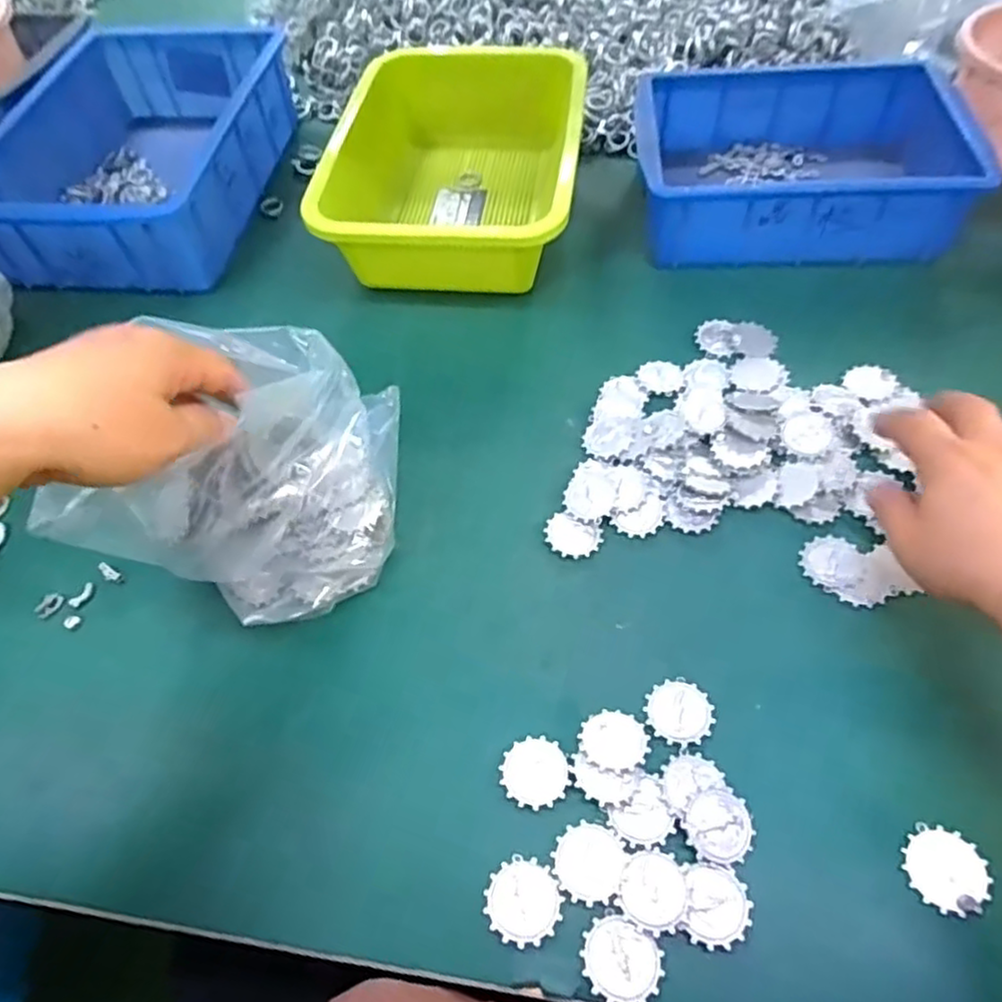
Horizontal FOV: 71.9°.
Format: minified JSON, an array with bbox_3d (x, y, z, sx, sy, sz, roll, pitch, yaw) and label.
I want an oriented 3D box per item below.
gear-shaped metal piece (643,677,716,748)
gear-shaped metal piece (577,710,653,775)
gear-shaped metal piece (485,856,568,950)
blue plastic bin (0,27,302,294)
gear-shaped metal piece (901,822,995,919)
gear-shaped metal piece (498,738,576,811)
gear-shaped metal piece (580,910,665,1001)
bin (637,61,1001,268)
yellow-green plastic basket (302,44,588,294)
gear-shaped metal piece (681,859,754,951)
[{"bbox_3d":[0.091,0.108,0.354,0.034,0.004,0.032,-2,57,3],"label":"gear-shaped metal piece"},{"bbox_3d":[0.056,0.119,0.345,0.031,0.004,0.032,-1,41,0],"label":"gear-shaped metal piece"},{"bbox_3d":[0.010,0.178,0.310,0.032,0.004,0.032,-2,57,3],"label":"gear-shaped metal piece"},{"bbox_3d":[-0.319,-0.312,0.615,0.201,0.067,0.280,4,58,6],"label":"blue plastic bin"},{"bbox_3d":[0.200,0.165,0.310,0.032,0.004,0.032,23,61,17],"label":"gear-shaped metal piece"},{"bbox_3d":[0.017,0.133,0.340,0.032,0.004,0.032,16,60,13],"label":"gear-shaped metal piece"},{"bbox_3d":[0.051,0.196,0.294,0.033,0.004,0.030,24,62,18],"label":"gear-shaped metal piece"},{"bbox_3d":[0.234,-0.272,0.560,0.241,0.069,0.169,1,57,4],"label":"bin"},{"bbox_3d":[-0.034,-0.284,0.587,0.196,0.078,0.265,3,58,6],"label":"yellow-green plastic basket"},{"bbox_3d":[0.095,0.177,0.303,0.028,0.004,0.031,11,59,10],"label":"gear-shaped metal piece"}]

